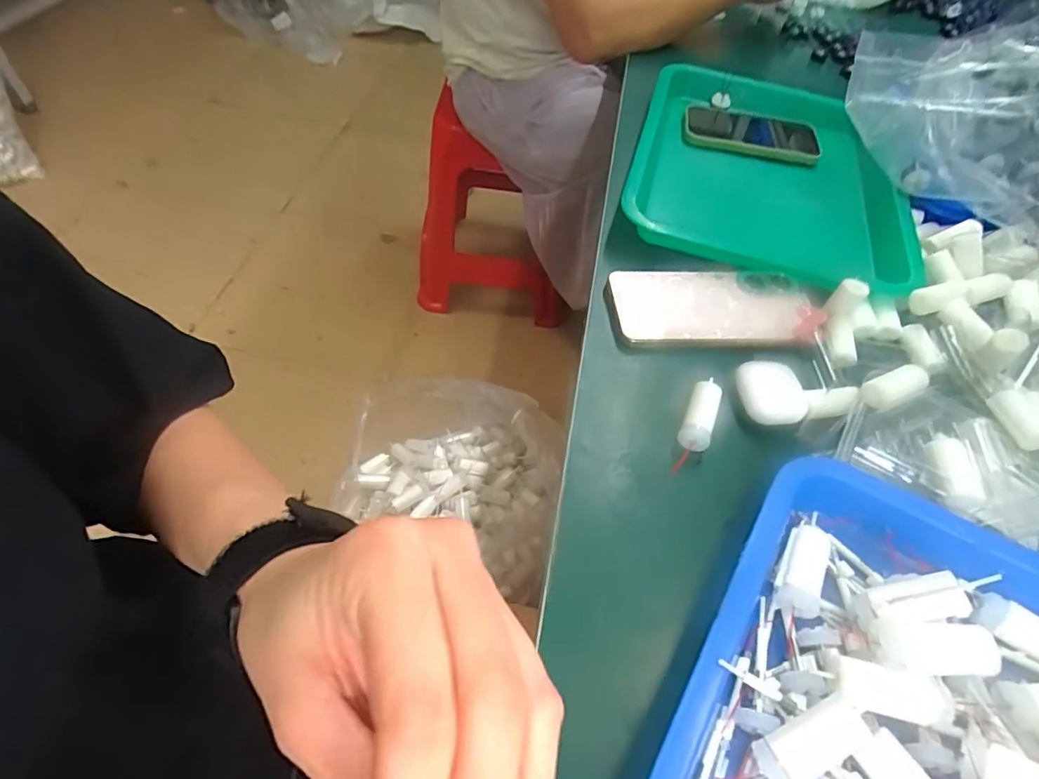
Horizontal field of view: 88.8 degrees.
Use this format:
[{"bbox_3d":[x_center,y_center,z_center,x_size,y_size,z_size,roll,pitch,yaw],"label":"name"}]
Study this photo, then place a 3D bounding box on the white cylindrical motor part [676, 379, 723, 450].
[{"bbox_3d":[0.125,0.017,0.367,0.020,0.020,0.055,23,56,10],"label":"white cylindrical motor part"}]

